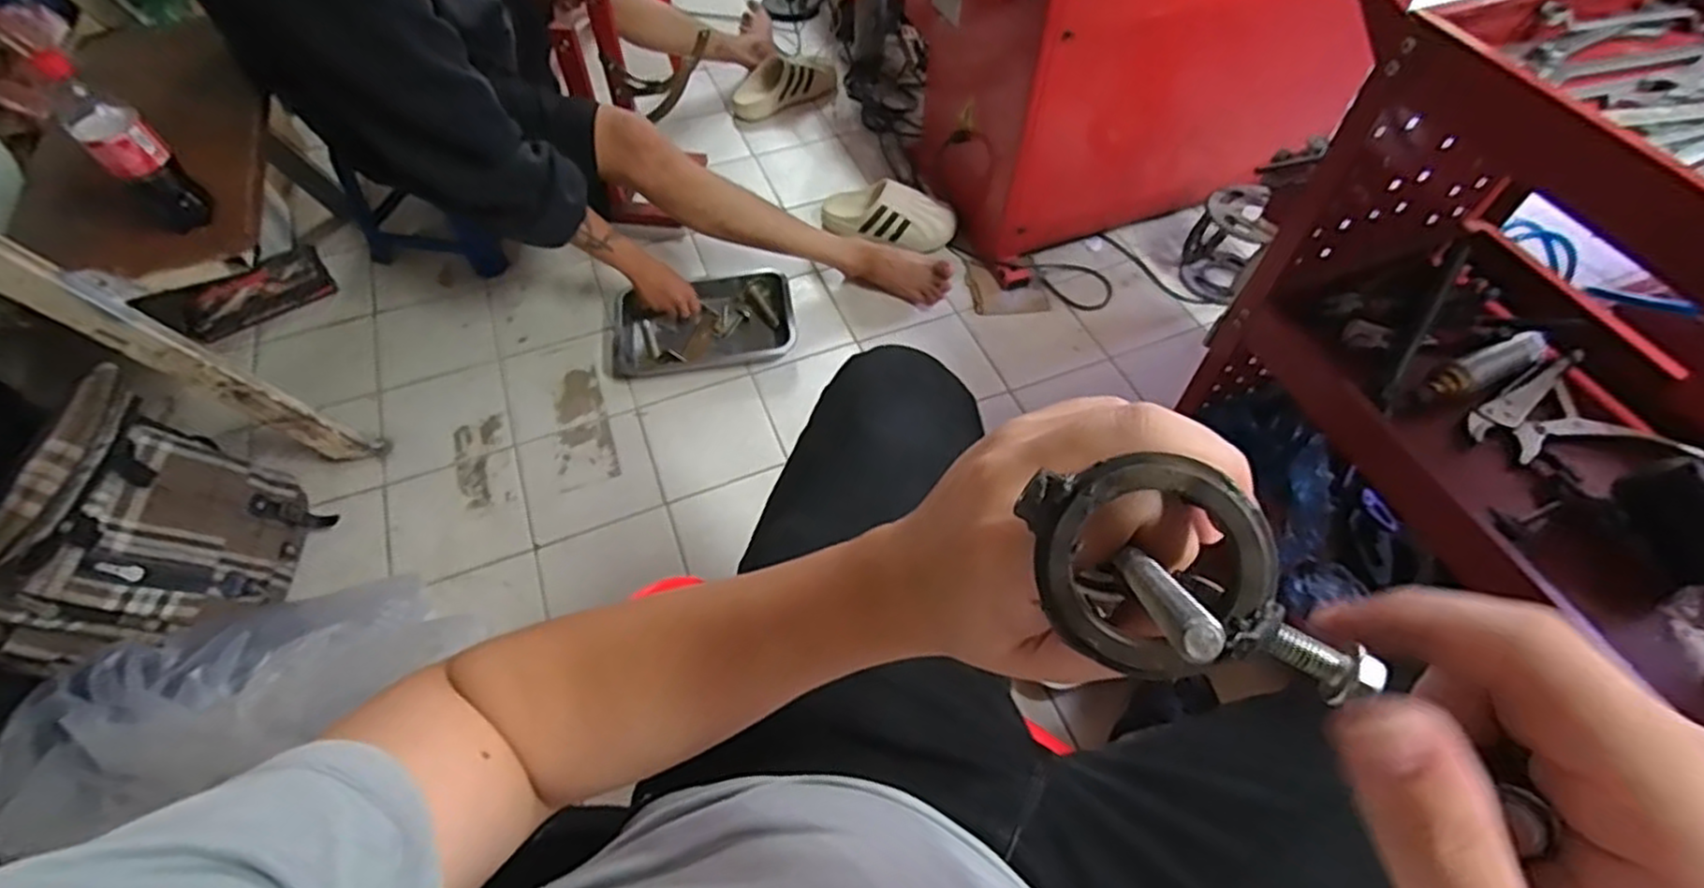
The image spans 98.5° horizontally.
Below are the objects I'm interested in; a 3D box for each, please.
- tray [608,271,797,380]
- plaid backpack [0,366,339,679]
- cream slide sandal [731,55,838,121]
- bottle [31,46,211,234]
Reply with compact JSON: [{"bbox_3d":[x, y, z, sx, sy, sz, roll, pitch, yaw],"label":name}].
[{"bbox_3d":[-0.267,-0.220,1.301,0.325,0.051,0.196,-8,57,-6],"label":"tray"},{"bbox_3d":[-0.882,0.092,0.851,0.232,0.337,0.313,19,58,11],"label":"plaid backpack"},{"bbox_3d":[-0.153,-0.814,1.657,0.246,0.101,0.088,-22,59,-15],"label":"cream slide sandal"},{"bbox_3d":[-0.776,-0.311,0.794,0.051,0.207,0.061,37,63,21],"label":"bottle"}]

